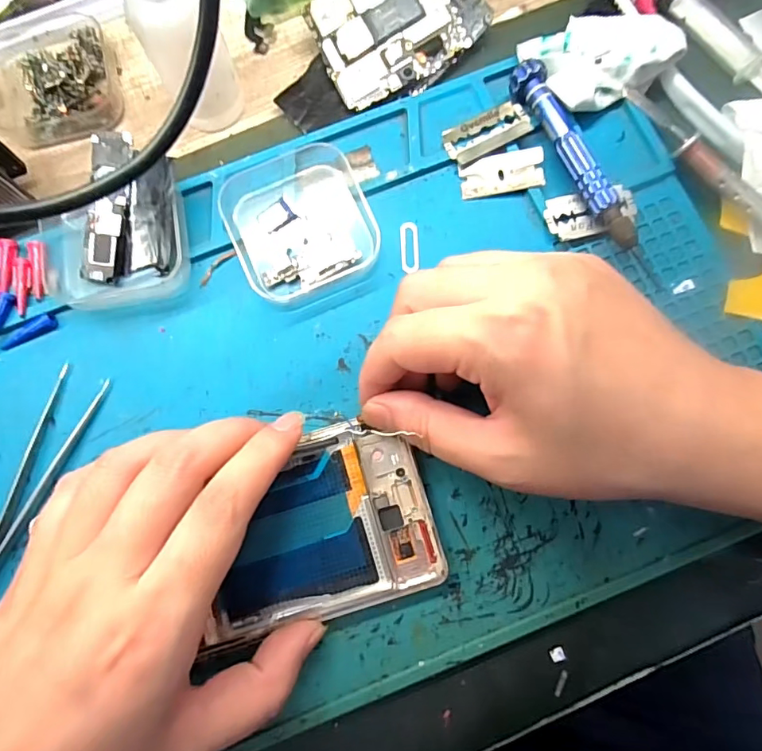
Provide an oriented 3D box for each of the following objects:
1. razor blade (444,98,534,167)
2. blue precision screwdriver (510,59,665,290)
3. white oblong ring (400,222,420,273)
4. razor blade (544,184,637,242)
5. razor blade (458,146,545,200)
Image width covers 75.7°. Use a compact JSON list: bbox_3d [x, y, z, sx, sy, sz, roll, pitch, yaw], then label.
[{"bbox_3d":[0.052,-0.119,0.240,0.042,0.004,0.020,-24,75,1],"label":"razor blade"},{"bbox_3d":[0.098,-0.096,0.230,0.020,0.015,0.118,-28,80,-4],"label":"blue precision screwdriver"},{"bbox_3d":[0.014,-0.062,0.234,0.009,0.004,0.025,-4,79,1],"label":"white oblong ring"},{"bbox_3d":[0.099,-0.077,0.230,0.042,0.006,0.021,-14,84,-1],"label":"razor blade"},{"bbox_3d":[0.059,-0.098,0.238,0.039,0.004,0.020,-8,81,9],"label":"razor blade"}]

